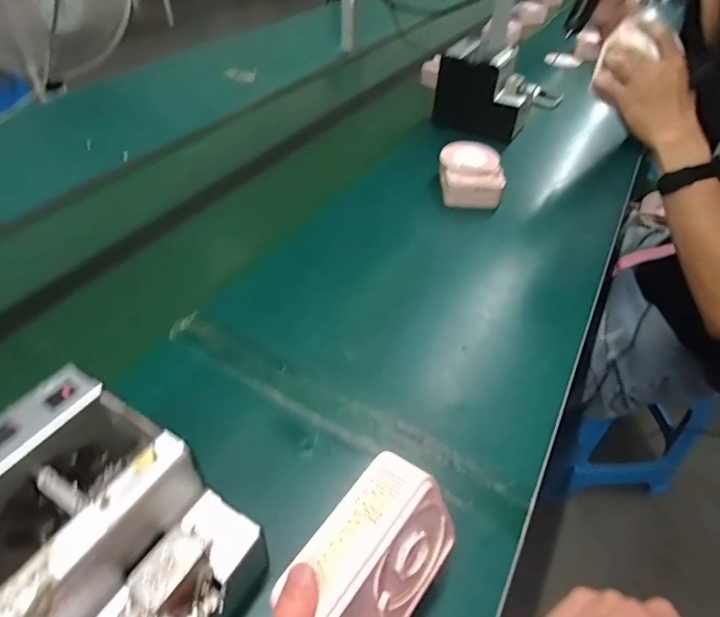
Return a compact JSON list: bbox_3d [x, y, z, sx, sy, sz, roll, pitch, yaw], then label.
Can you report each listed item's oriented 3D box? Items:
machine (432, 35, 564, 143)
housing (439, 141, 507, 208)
[{"bbox_3d":[0.263,-0.465,0.982,0.187,0.149,0.132,28,51,25],"label":"machine"},{"bbox_3d":[0.193,-0.234,0.806,0.105,0.066,0.109,7,45,6],"label":"housing"}]

